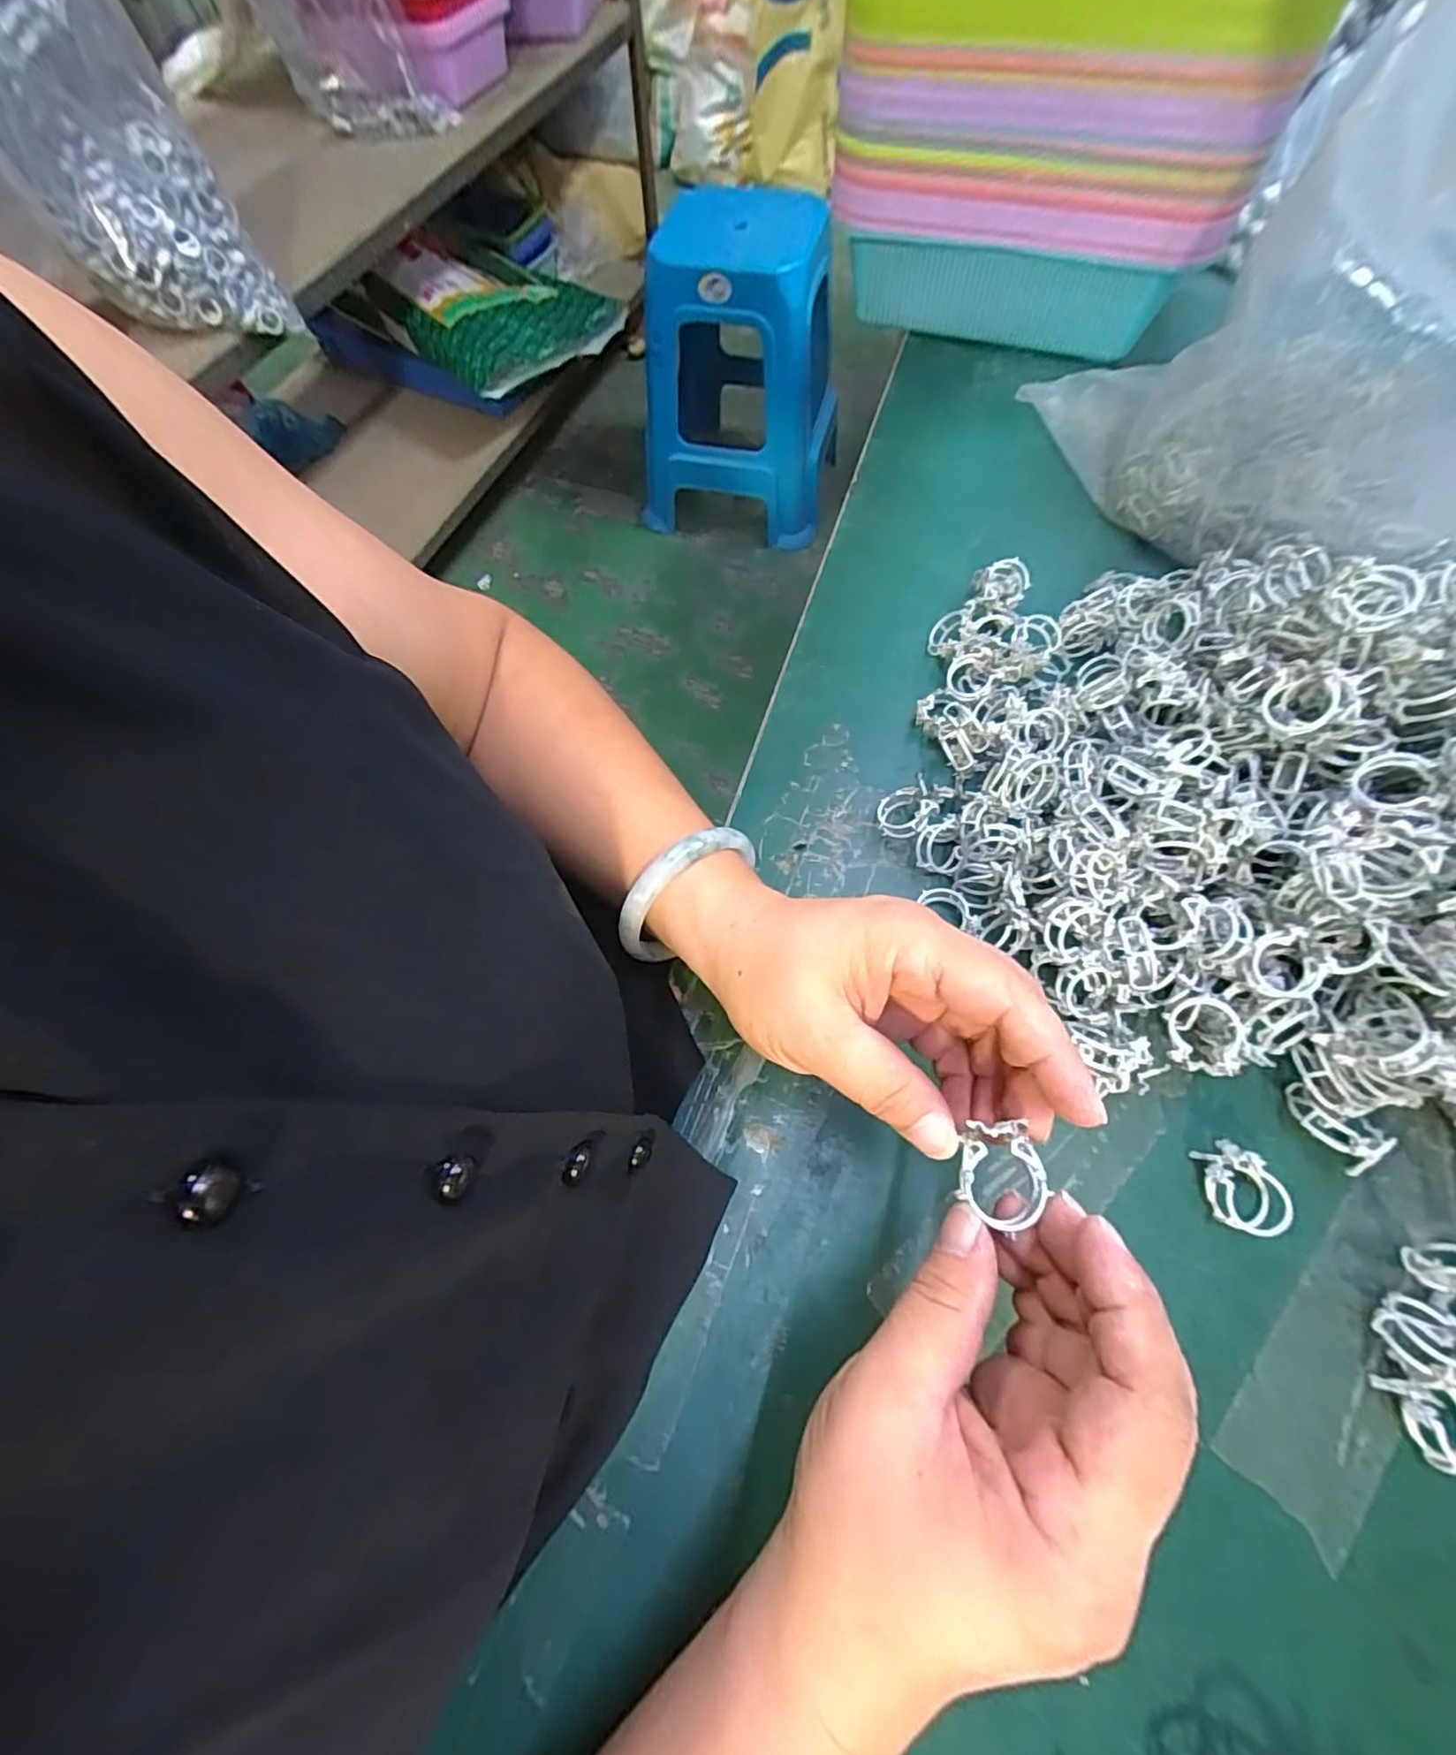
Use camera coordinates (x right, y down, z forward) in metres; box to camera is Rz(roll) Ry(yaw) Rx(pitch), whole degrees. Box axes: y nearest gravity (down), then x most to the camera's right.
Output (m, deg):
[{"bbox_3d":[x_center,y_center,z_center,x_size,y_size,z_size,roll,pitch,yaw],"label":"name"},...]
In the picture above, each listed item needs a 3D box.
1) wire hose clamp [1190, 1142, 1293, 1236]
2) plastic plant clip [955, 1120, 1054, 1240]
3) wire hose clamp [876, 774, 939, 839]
[{"bbox_3d":[0.199,0.120,0.241,0.024,0.014,0.031,-8,65,-1],"label":"wire hose clamp"},{"bbox_3d":[0.081,0.089,0.186,0.025,0.005,0.028,-8,65,-1],"label":"plastic plant clip"},{"bbox_3d":[0.090,-0.033,0.310,0.029,0.012,0.029,-18,55,27],"label":"wire hose clamp"}]

